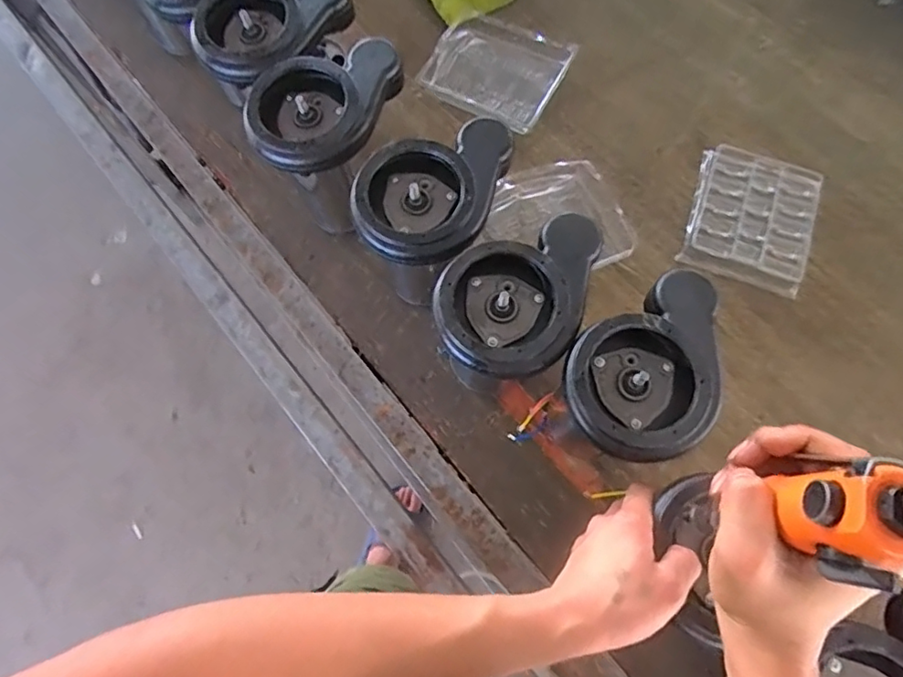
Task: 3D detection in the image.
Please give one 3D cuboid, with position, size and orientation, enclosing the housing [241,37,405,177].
[{"bbox_3d":[-0.129,-0.234,0.555,0.110,0.040,0.158,27,73,11],"label":"housing"}]

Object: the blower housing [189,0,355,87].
[{"bbox_3d":[-0.195,-0.331,0.596,0.137,0.051,0.160,30,74,12],"label":"blower housing"}]

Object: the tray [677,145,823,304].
[{"bbox_3d":[0.367,-0.149,0.683,0.136,0.028,0.166,18,72,8],"label":"tray"}]

